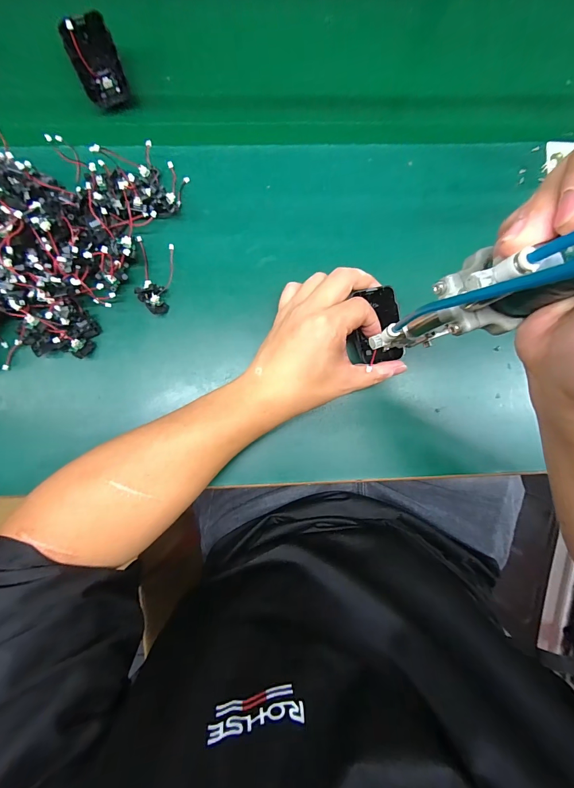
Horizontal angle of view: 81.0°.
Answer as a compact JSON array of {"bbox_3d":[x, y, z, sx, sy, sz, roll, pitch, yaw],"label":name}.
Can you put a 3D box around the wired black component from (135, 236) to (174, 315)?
[{"bbox_3d":[-0.128,-0.118,0.330,0.037,0.020,0.078,-2,88,-2],"label":"wired black component"}]

